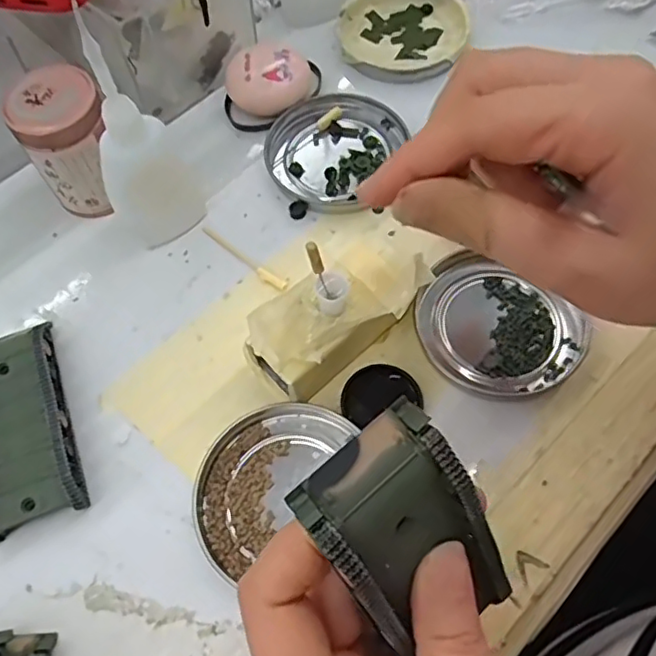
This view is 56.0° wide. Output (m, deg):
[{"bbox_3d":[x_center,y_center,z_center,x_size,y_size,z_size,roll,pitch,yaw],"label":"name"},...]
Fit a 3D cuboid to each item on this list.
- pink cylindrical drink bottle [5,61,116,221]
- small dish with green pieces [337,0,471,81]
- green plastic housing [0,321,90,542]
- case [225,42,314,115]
[{"bbox_3d":[-0.128,-0.093,0.317,0.042,0.067,0.040,-14,63,-4],"label":"pink cylindrical drink bottle"},{"bbox_3d":[0.046,-0.185,0.383,0.078,0.009,0.072,-1,63,2],"label":"small dish with green pieces"},{"bbox_3d":[-0.140,0.043,0.277,0.043,0.019,0.091,-21,64,-7],"label":"green plastic housing"},{"bbox_3d":[-0.034,-0.144,0.360,0.047,0.024,0.036,3,63,4],"label":"case"}]

